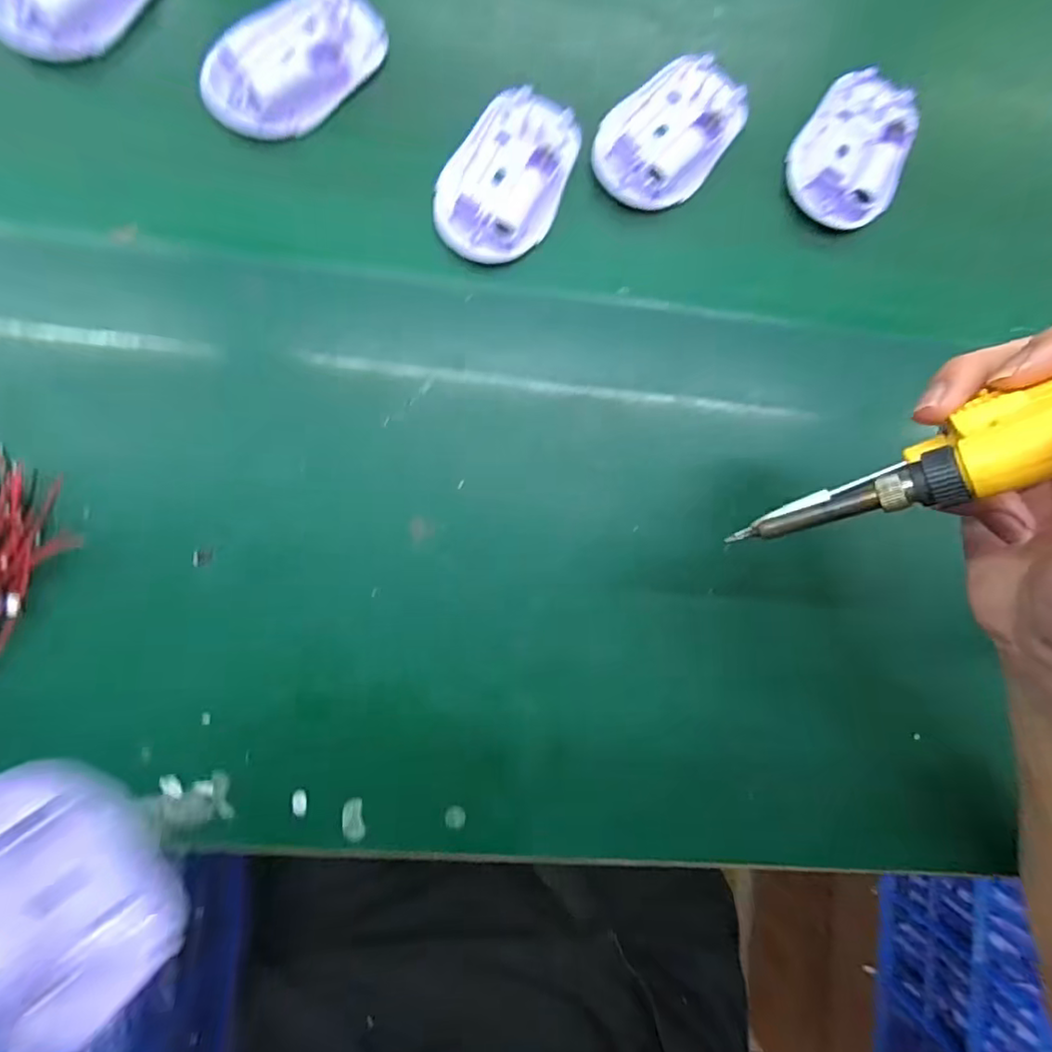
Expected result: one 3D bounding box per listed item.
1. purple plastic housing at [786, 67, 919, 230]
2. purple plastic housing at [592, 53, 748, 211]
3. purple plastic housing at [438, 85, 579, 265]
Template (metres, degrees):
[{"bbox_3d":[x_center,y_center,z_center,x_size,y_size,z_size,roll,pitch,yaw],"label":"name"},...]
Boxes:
[{"bbox_3d":[0.189,-0.218,0.338,0.060,0.024,0.090,29,86,-4],"label":"purple plastic housing"},{"bbox_3d":[0.079,-0.219,0.324,0.060,0.023,0.092,41,85,-4],"label":"purple plastic housing"},{"bbox_3d":[-0.009,-0.190,0.314,0.061,0.016,0.094,31,86,-4],"label":"purple plastic housing"}]

